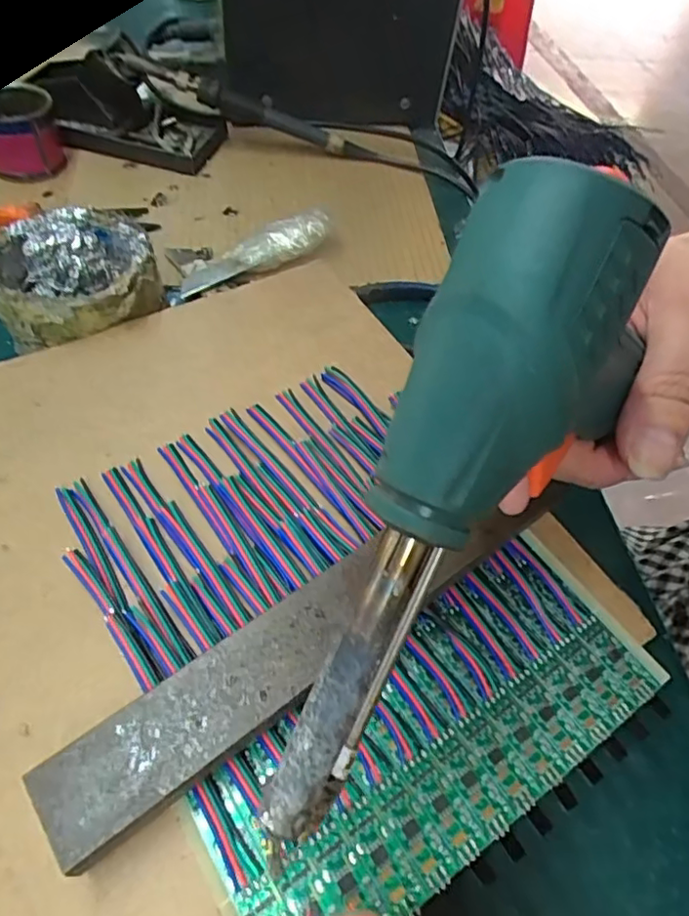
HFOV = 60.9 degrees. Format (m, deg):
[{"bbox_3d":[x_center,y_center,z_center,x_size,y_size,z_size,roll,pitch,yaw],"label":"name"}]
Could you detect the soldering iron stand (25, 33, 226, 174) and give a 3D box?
[{"bbox_3d":[-0.161,-0.277,0.447,0.118,0.059,0.065,14,52,4],"label":"soldering iron stand"}]

